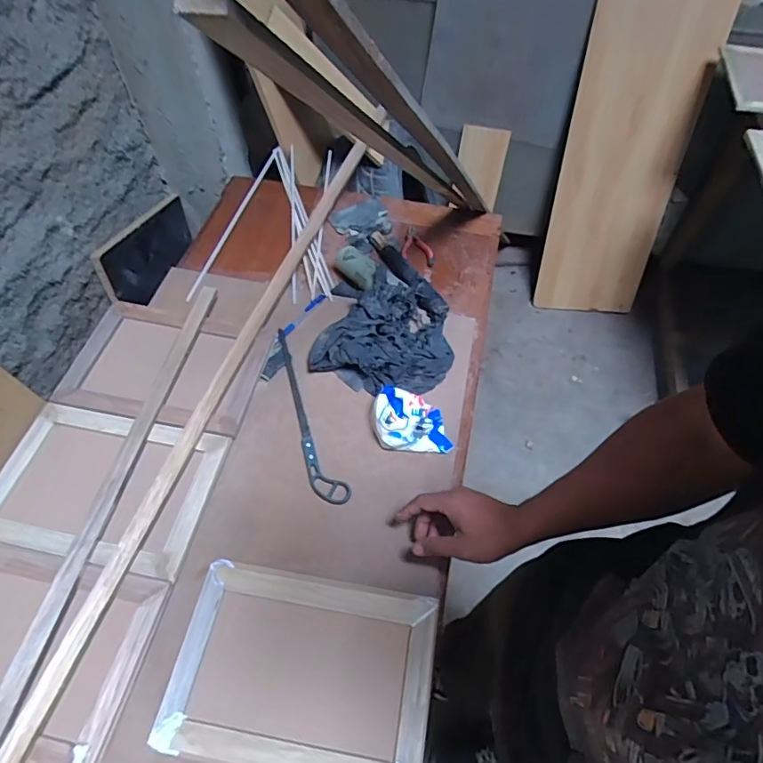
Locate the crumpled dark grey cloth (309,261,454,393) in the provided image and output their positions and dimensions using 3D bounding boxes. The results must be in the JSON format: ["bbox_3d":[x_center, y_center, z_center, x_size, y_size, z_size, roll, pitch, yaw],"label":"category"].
[{"bbox_3d":[0.006,-0.093,0.833,0.220,0.073,0.206,8,57,3],"label":"crumpled dark grey cloth"}]

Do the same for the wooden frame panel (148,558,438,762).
[{"bbox_3d":[-0.092,0.338,0.587,0.295,0.018,0.202,9,57,4],"label":"wooden frame panel"}]

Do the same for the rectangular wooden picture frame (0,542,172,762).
[{"bbox_3d":[-0.437,0.310,0.585,0.298,0.020,0.206,12,58,5],"label":"rectangular wooden picture frame"}]

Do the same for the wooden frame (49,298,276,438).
[{"bbox_3d":[-0.348,-0.029,0.813,0.297,0.021,0.210,12,58,5],"label":"wooden frame"}]

